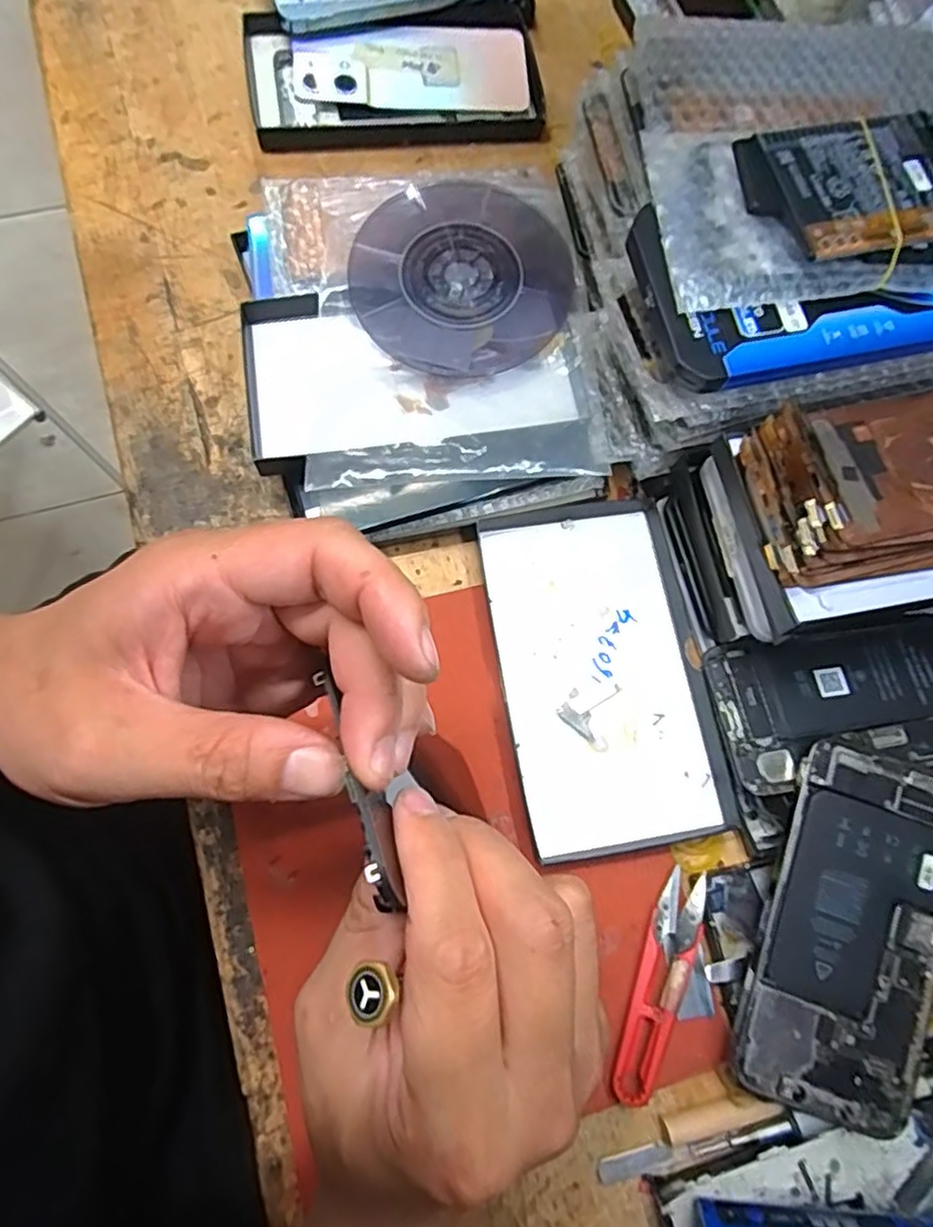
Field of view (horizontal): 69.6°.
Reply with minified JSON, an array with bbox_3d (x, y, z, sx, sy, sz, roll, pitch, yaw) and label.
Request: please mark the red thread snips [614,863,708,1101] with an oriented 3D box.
[{"bbox_3d":[0.091,0.173,0.315,0.022,0.016,0.101,23,74,2],"label":"red thread snips"}]

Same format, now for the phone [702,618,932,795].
[{"bbox_3d":[0.204,0.042,0.336,0.153,0.007,0.071,-10,71,-1],"label":"phone"}]

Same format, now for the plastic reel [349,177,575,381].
[{"bbox_3d":[-0.002,-0.190,0.377,0.121,0.010,0.121,1,75,-5],"label":"plastic reel"}]

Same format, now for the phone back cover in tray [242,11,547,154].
[{"bbox_3d":[-0.047,-0.360,0.456,0.190,0.024,0.103,-8,76,-7],"label":"phone back cover in tray"}]

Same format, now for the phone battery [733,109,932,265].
[{"bbox_3d":[0.162,-0.174,0.275,0.091,0.012,0.064,-9,76,-8],"label":"phone battery"}]

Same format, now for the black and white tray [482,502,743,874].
[{"bbox_3d":[0.070,0.029,0.355,0.103,0.011,0.180,-9,76,-7],"label":"black and white tray"}]

